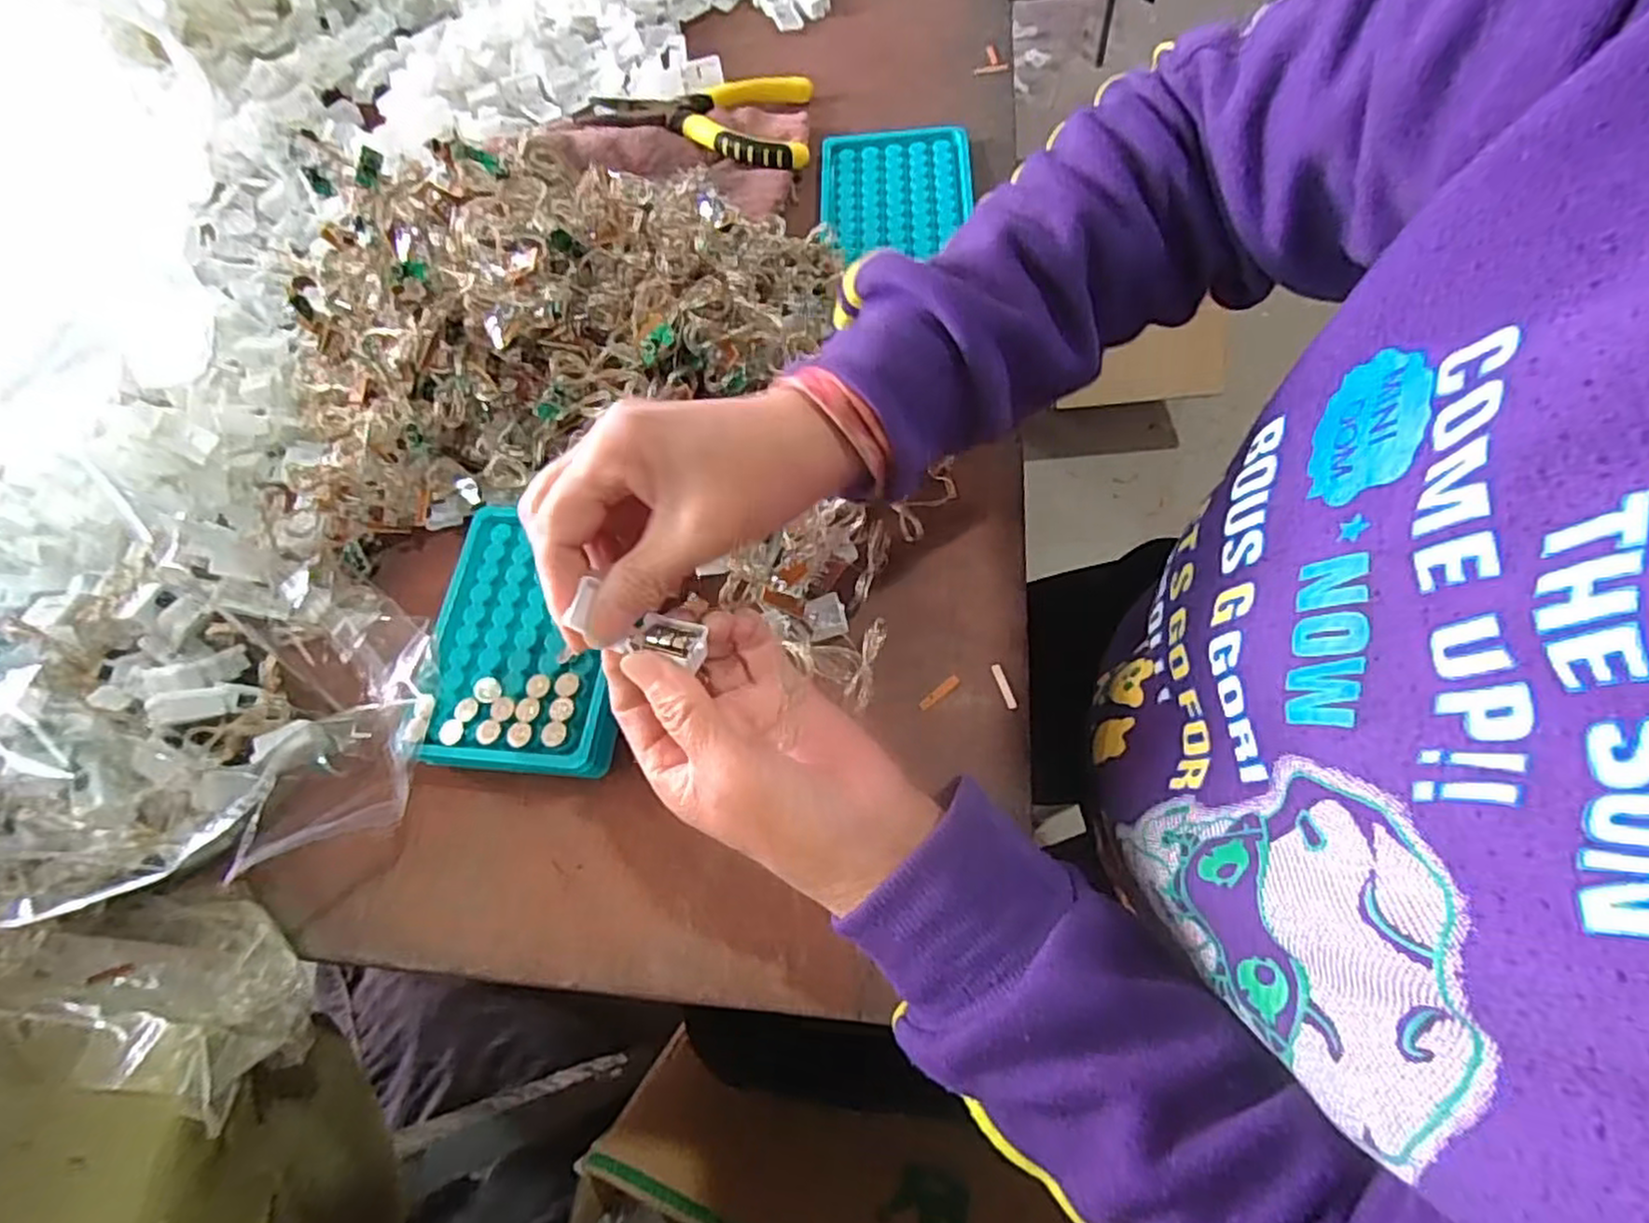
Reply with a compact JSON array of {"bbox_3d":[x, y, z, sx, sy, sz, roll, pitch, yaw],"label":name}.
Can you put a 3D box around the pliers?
[{"bbox_3d":[-0.099,-0.346,0.517,0.183,0.024,0.086,4,67,8],"label":"pliers"}]

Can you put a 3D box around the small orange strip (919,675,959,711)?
[{"bbox_3d":[0.053,0.037,0.341,0.022,0.004,0.005,-38,67,-10],"label":"small orange strip"}]

